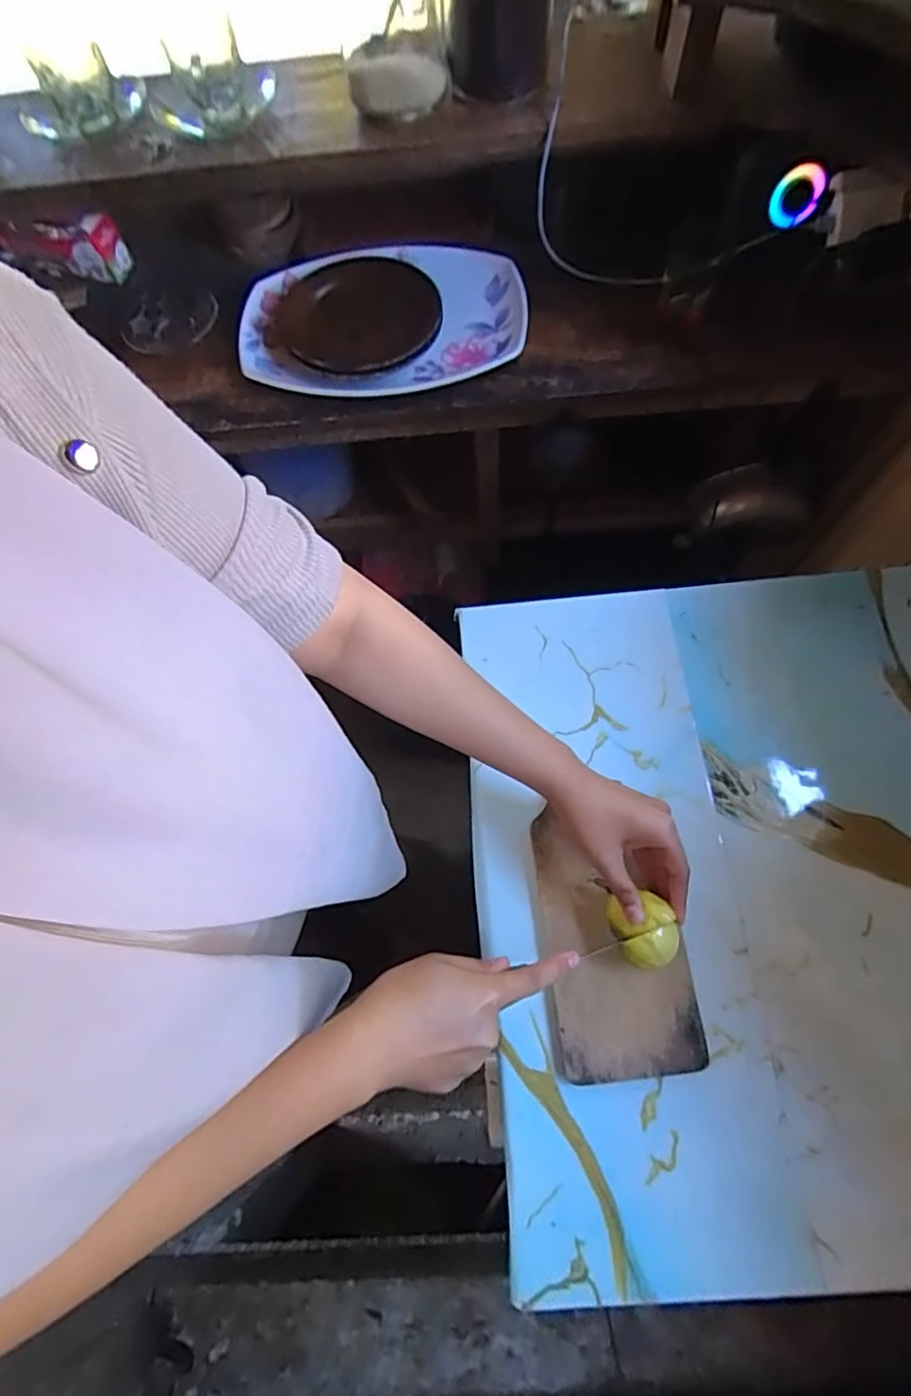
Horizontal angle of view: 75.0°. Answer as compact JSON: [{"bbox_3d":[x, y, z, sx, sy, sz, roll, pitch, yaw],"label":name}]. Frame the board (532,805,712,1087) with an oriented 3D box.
[{"bbox_3d":[0.130,0.199,0.491,0.113,0.013,0.203,-8,71,3],"label":"board"}]

